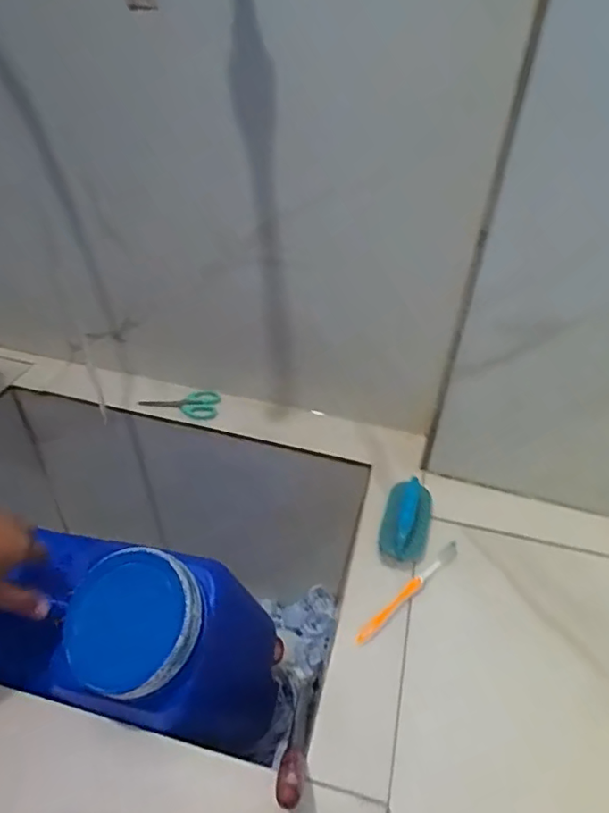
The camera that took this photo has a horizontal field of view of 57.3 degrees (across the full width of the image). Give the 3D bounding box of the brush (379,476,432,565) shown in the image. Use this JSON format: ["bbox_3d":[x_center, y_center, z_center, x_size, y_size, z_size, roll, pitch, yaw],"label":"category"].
[{"bbox_3d":[0.123,0.135,0.670,0.055,0.043,0.109,14,40,8],"label":"brush"}]

